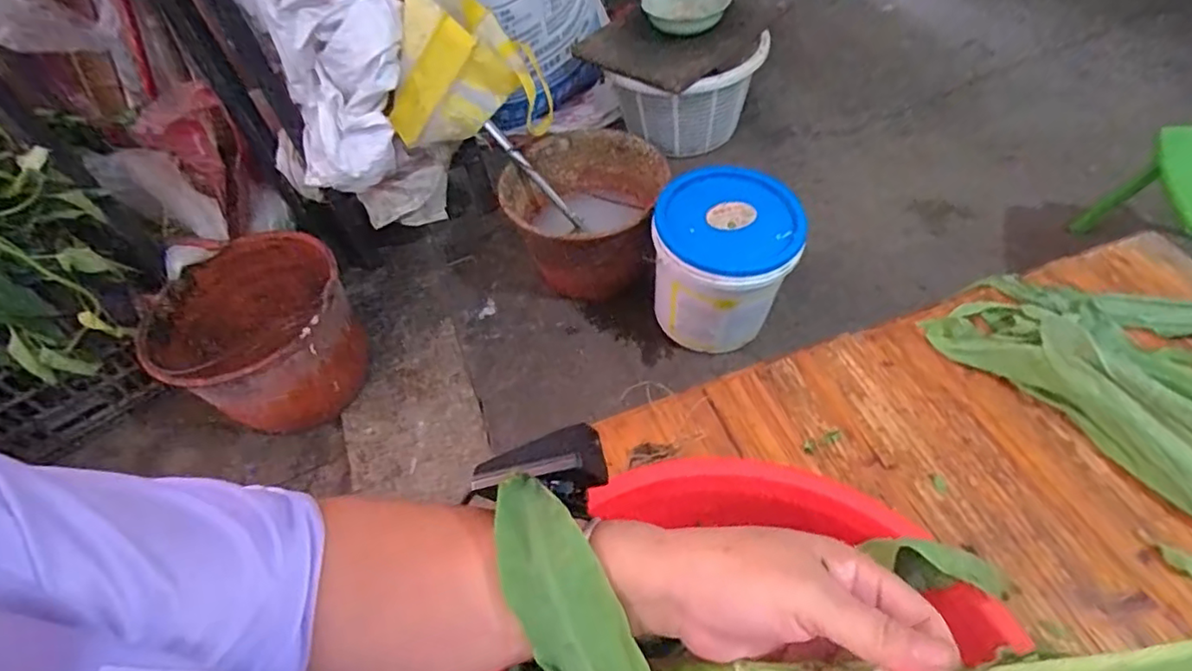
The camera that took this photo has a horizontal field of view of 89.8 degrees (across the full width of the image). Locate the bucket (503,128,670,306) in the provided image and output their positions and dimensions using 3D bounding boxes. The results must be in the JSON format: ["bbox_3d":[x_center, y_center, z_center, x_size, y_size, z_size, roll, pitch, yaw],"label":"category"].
[{"bbox_3d":[-0.021,-0.251,1.273,0.321,0.228,0.295,-3,53,4],"label":"bucket"}]

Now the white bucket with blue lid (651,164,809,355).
[{"bbox_3d":[0.236,-0.136,1.112,0.239,0.261,0.227,7,54,11],"label":"white bucket with blue lid"}]

